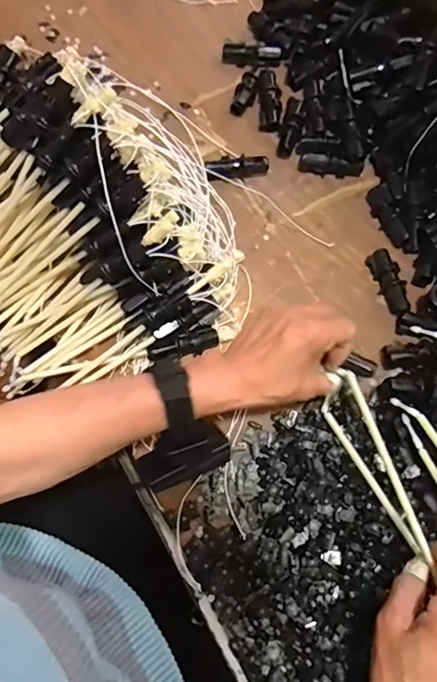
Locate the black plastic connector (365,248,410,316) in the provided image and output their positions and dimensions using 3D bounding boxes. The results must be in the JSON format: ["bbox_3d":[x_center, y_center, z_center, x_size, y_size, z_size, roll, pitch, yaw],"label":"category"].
[{"bbox_3d":[0.169,-0.057,0.478,0.020,0.020,0.068,-16,74,-5],"label":"black plastic connector"}]

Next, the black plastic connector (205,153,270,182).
[{"bbox_3d":[0.021,-0.181,0.508,0.066,0.022,0.017,-8,74,-2],"label":"black plastic connector"}]

